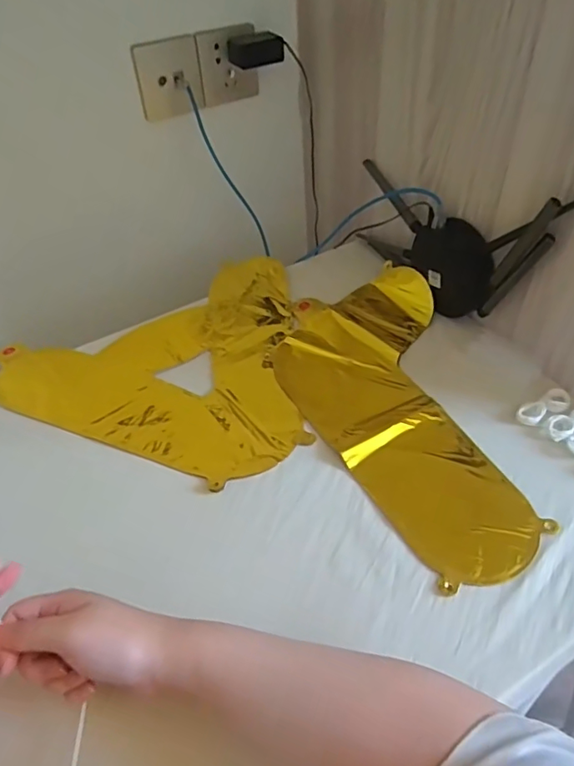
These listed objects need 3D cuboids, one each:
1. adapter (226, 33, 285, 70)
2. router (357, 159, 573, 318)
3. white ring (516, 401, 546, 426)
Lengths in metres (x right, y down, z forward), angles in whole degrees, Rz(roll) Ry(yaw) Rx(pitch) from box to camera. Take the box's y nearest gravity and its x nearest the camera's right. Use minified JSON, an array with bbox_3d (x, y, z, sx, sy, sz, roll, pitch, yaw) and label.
[{"bbox_3d":[-0.042,-0.453,0.730,0.077,0.037,0.025,-7,47,-1],"label":"adapter"},{"bbox_3d":[0.184,-0.188,0.643,0.039,0.189,0.311,-23,49,-15],"label":"router"},{"bbox_3d":[0.255,0.032,0.561,0.024,0.010,0.031,24,54,25],"label":"white ring"}]

